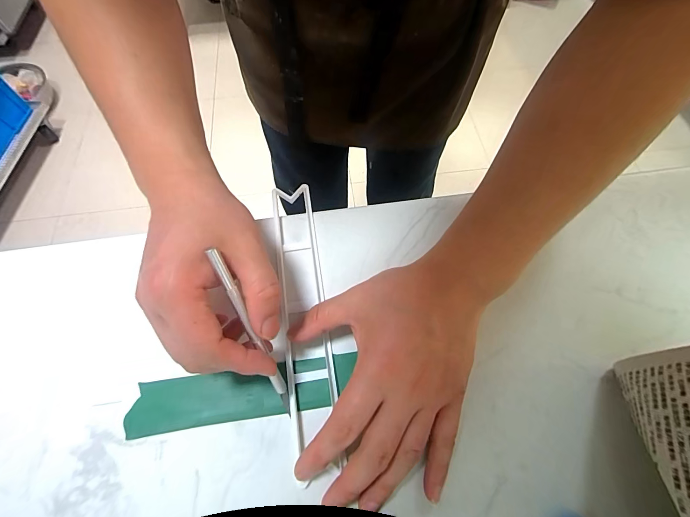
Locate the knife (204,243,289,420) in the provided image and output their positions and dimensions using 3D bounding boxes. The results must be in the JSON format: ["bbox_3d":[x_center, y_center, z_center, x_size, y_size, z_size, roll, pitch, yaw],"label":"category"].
[{"bbox_3d":[-0.059,0.056,0.211,0.009,0.127,0.009,-22,24,-8],"label":"knife"}]

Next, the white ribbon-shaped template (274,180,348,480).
[{"bbox_3d":[-0.035,0.041,0.263,0.037,0.006,0.238,-8,66,-3],"label":"white ribbon-shaped template"}]

